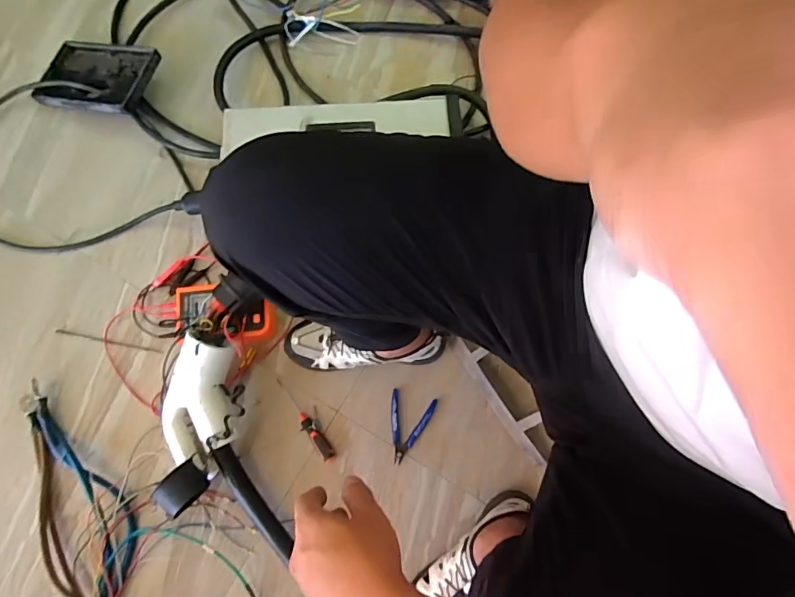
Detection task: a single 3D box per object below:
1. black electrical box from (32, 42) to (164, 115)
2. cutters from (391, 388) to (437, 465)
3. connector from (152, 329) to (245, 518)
[{"bbox_3d":[-0.643,-0.470,0.977,0.278,0.031,0.169,12,74,16],"label":"black electrical box"},{"bbox_3d":[0.014,0.225,0.798,0.077,0.009,0.118,17,73,5],"label":"cutters"},{"bbox_3d":[-0.308,0.187,0.718,0.104,0.075,0.268,10,83,-26],"label":"connector"}]

